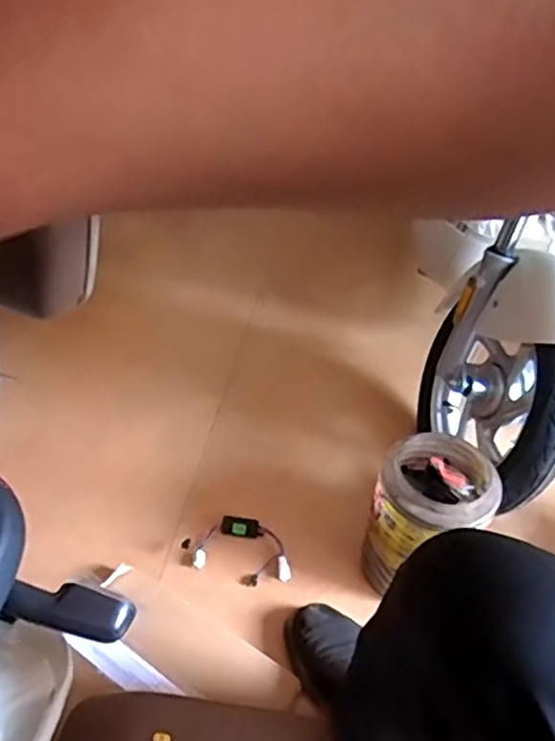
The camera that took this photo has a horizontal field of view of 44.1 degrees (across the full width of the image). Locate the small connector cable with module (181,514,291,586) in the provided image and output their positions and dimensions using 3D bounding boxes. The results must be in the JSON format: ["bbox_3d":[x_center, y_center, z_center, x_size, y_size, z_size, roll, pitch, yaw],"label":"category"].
[{"bbox_3d":[-0.052,0.262,1.032,0.155,0.045,0.095,15,45,10],"label":"small connector cable with module"}]

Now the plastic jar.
[{"bbox_3d":[0.198,0.210,0.966,0.176,0.216,0.145,-21,50,-25],"label":"plastic jar"}]

